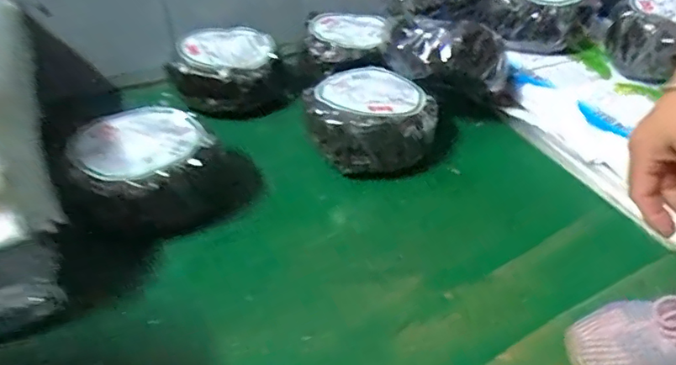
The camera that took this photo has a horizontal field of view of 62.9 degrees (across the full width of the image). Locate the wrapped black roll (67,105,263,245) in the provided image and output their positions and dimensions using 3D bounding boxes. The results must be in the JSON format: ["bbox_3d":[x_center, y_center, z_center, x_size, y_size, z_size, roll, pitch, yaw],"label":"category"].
[{"bbox_3d":[-0.223,-0.009,0.686,0.173,0.103,0.181,-1,38,1],"label":"wrapped black roll"}]

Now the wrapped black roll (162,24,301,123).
[{"bbox_3d":[-0.179,-0.179,0.910,0.190,0.095,0.164,-7,38,-8],"label":"wrapped black roll"}]

